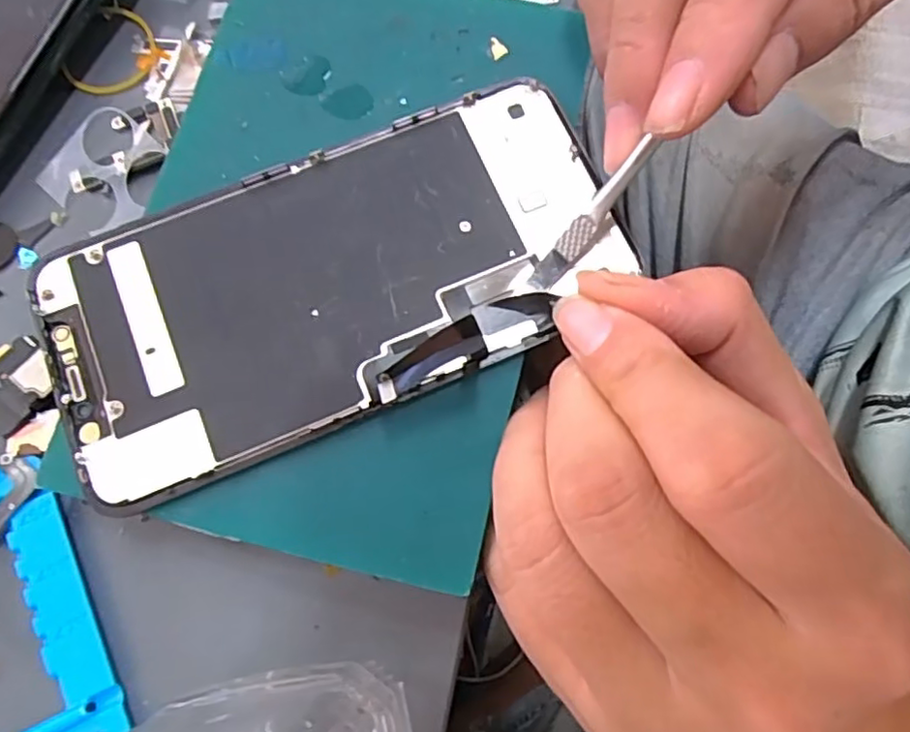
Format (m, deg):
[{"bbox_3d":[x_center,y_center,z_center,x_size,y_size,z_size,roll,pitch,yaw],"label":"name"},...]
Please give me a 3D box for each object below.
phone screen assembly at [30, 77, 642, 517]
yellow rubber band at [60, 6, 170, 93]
[{"bbox_3d":[-0.031,-0.023,0.157,0.141,0.010,0.071,-23,75,-5],"label":"phone screen assembly"},{"bbox_3d":[-0.111,-0.101,0.202,0.030,0.004,0.031,0,74,2],"label":"yellow rubber band"}]

